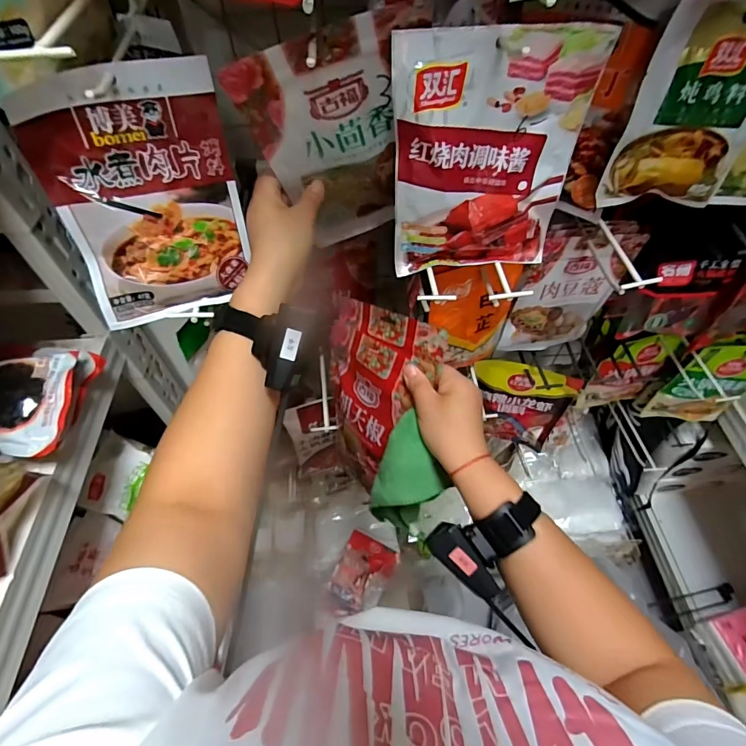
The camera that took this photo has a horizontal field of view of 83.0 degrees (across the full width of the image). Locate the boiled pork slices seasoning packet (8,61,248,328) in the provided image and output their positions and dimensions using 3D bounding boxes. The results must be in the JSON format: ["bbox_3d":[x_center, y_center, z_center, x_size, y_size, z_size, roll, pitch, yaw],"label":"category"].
[{"bbox_3d":[-0.186,-0.141,0.360,0.138,0.192,0.028,-18,38,-19],"label":"boiled pork slices seasoning packet"}]

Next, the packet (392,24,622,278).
[{"bbox_3d":[0.096,-0.178,0.371,0.154,0.194,0.027,0,54,1],"label":"packet"}]

